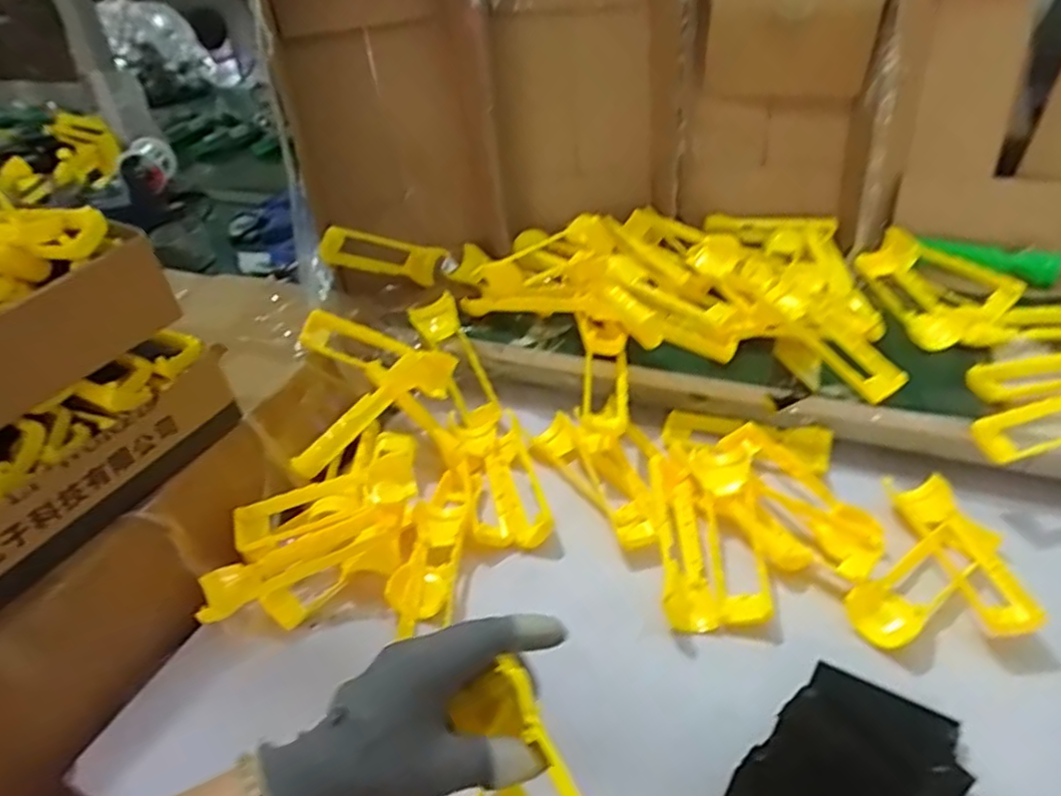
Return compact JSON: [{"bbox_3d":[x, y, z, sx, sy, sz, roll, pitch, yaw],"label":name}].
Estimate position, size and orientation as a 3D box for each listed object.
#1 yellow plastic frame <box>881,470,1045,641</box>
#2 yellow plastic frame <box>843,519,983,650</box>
[{"bbox_3d":[0.362,0.127,0.578,0.052,0.023,0.163,-5,36,0],"label":"yellow plastic frame"},{"bbox_3d":[0.316,0.149,0.563,0.142,0.024,0.049,-27,41,-27],"label":"yellow plastic frame"}]

